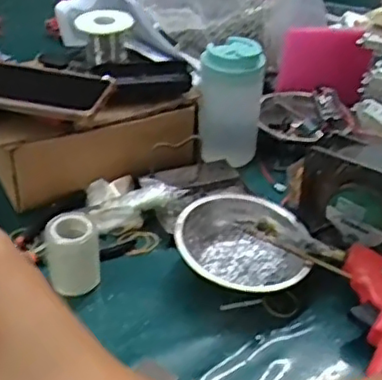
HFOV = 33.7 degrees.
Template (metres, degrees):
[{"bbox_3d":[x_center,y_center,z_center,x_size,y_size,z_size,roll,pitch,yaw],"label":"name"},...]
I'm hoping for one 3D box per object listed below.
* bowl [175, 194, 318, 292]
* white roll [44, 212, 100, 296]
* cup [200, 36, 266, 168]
[{"bbox_3d":[0.047,0.052,0.599,0.123,0.046,0.119,2,35,-1],"label":"bowl"},{"bbox_3d":[-0.108,0.059,0.573,0.046,0.066,0.038,-6,36,-13],"label":"white roll"},{"bbox_3d":[0.044,-0.100,0.736,0.058,0.147,0.054,2,35,-1],"label":"cup"}]

